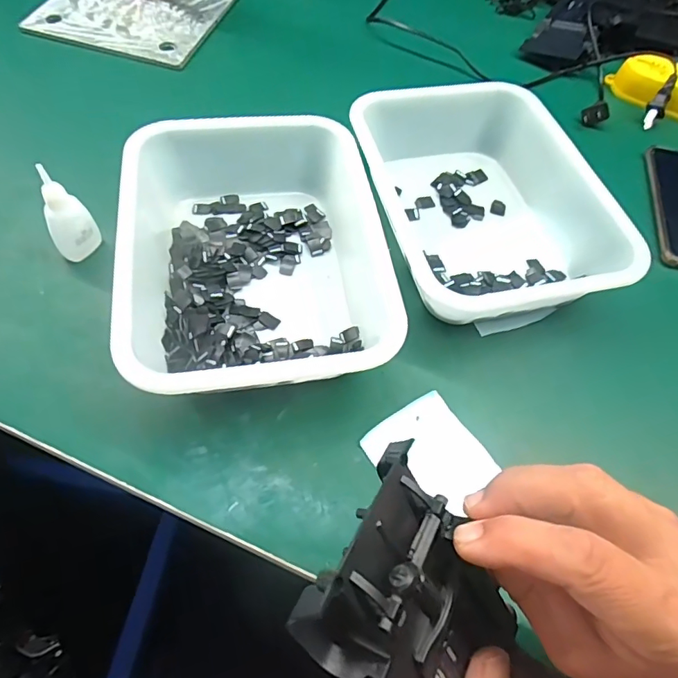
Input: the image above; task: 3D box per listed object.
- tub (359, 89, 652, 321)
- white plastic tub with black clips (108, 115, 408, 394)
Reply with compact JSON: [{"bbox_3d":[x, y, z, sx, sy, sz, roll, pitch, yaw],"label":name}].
[{"bbox_3d":[0.119,-0.124,0.429,0.172,0.060,0.233,-12,61,-11],"label":"tub"},{"bbox_3d":[-0.064,-0.072,0.383,0.183,0.062,0.239,-7,60,-8],"label":"white plastic tub with black clips"}]

